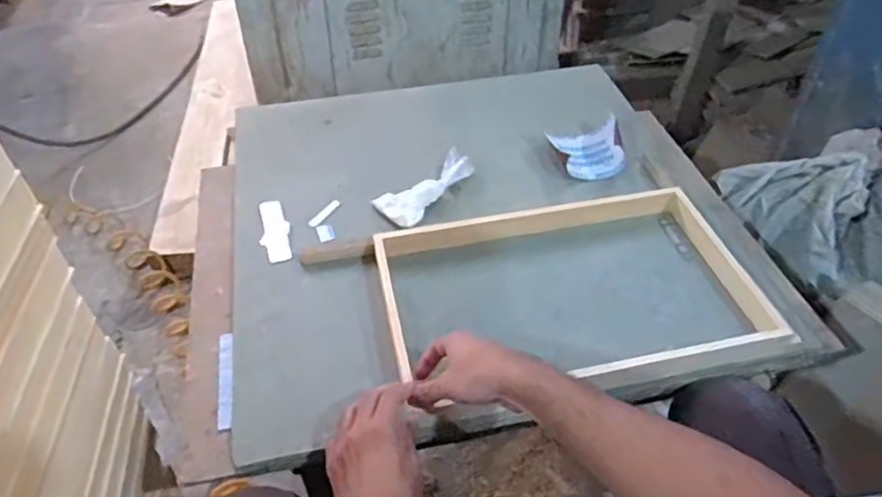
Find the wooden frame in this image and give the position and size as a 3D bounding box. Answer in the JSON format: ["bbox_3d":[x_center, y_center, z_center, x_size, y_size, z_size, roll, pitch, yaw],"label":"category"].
[{"bbox_3d":[0.137,0.032,0.722,0.393,0.037,0.252,-7,44,-7],"label":"wooden frame"}]

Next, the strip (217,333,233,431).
[{"bbox_3d":[-0.221,0.135,0.668,0.015,0.004,0.121,-18,43,0],"label":"strip"}]

